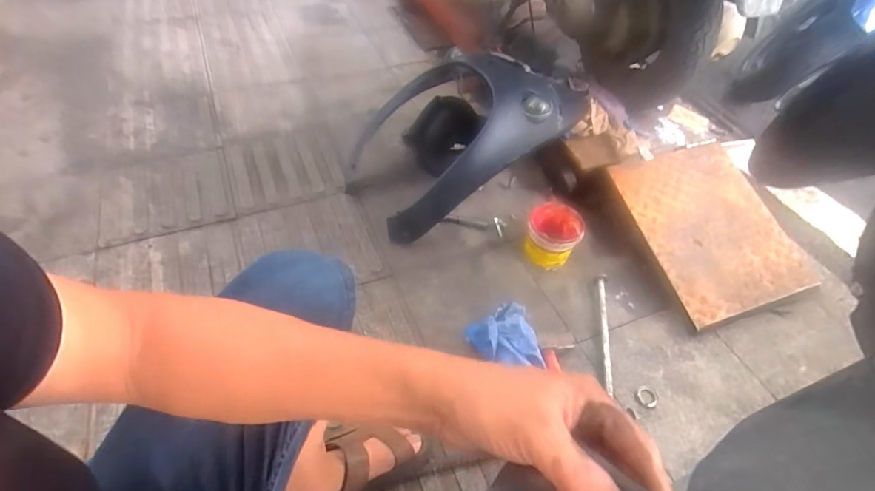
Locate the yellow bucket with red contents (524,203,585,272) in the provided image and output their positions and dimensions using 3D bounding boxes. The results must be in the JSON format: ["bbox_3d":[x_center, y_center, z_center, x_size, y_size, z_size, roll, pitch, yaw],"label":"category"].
[{"bbox_3d":[0.264,-0.020,1.077,0.122,0.110,0.118,16,50,10],"label":"yellow bucket with red contents"}]

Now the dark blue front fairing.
[{"bbox_3d":[0.068,-0.331,1.236,0.624,0.256,0.472,-25,55,-23],"label":"dark blue front fairing"}]

